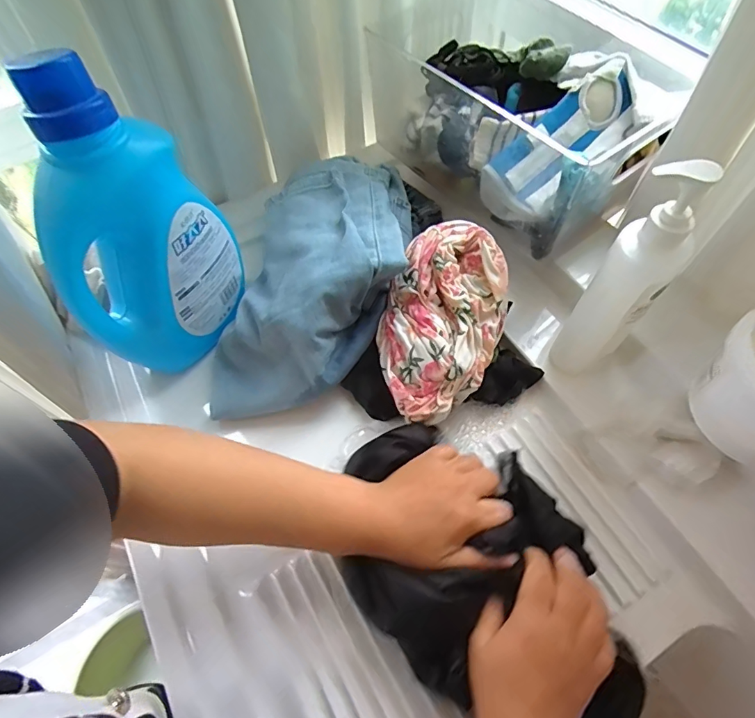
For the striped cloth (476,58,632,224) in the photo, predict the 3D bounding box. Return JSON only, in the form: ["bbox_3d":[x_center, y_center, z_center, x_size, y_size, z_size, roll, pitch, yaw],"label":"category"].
[{"bbox_3d":[0.203,-0.238,0.503,0.195,0.043,0.076,-47,65,6],"label":"striped cloth"}]

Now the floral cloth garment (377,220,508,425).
[{"bbox_3d":[0.064,-0.040,0.457,0.118,0.073,0.197,15,62,12],"label":"floral cloth garment"}]

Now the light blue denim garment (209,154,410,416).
[{"bbox_3d":[-0.060,-0.109,0.504,0.190,0.102,0.349,8,61,8],"label":"light blue denim garment"}]

